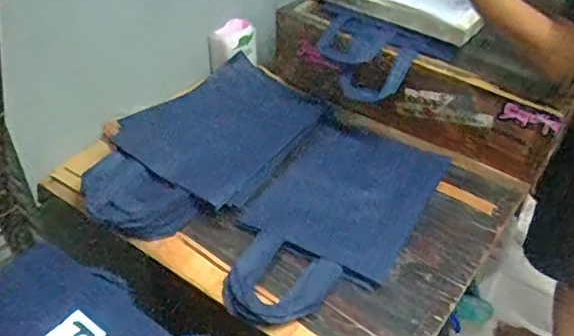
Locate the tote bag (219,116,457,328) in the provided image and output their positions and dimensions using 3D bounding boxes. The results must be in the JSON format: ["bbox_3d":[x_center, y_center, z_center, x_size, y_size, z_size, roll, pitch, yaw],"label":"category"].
[{"bbox_3d":[0.069,0.064,0.935,0.267,0.021,0.500,22,44,23],"label":"tote bag"}]

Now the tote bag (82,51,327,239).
[{"bbox_3d":[-0.144,-0.055,1.050,0.295,0.042,0.512,22,44,22],"label":"tote bag"}]

